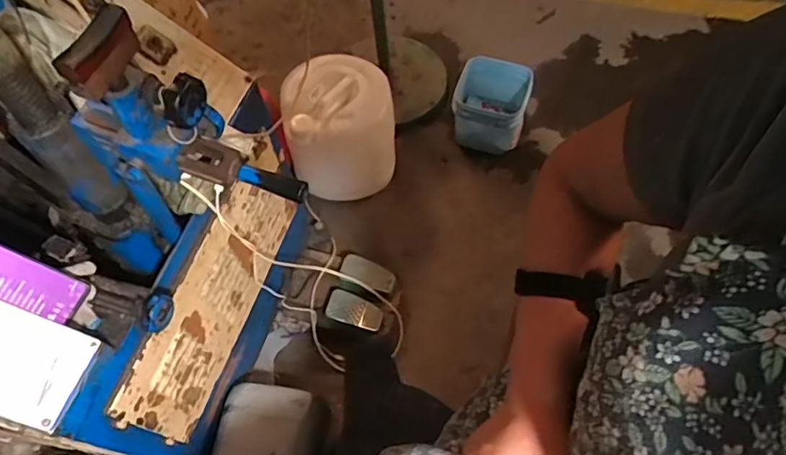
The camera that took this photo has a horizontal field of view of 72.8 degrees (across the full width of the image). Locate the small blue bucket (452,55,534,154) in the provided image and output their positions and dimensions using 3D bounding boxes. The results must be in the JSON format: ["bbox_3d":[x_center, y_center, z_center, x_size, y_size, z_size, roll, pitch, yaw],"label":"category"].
[{"bbox_3d":[0.304,-0.376,1.657,0.231,0.208,0.239,5,61,6],"label":"small blue bucket"}]

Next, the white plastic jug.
[{"bbox_3d":[-0.139,-0.272,1.489,0.291,0.324,0.248,-10,61,-3],"label":"white plastic jug"}]

